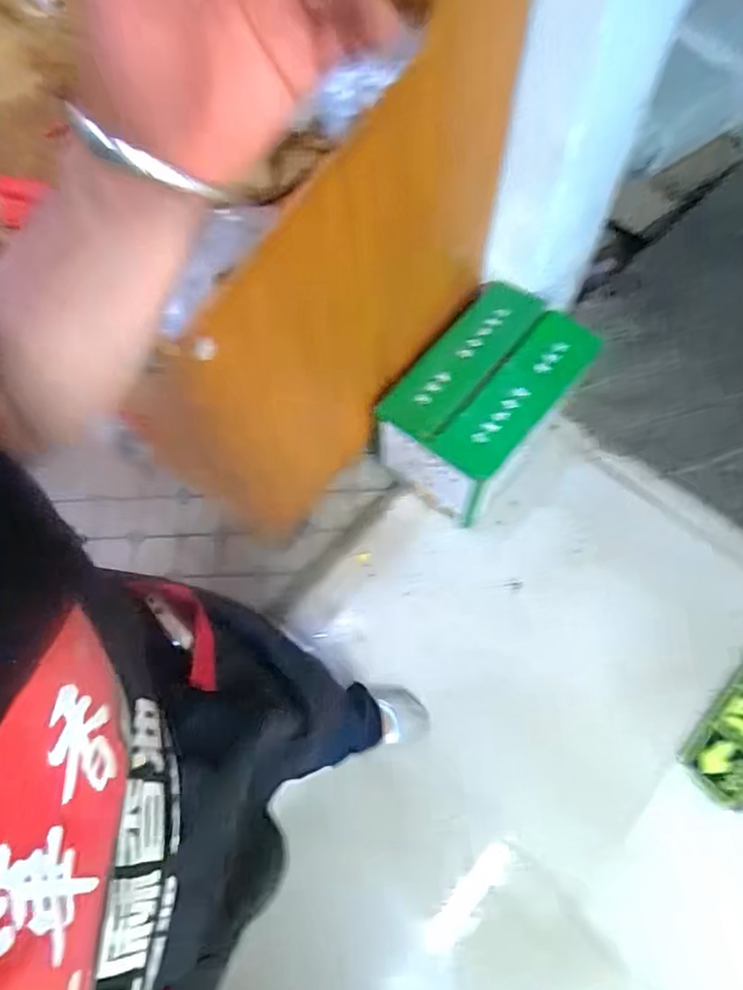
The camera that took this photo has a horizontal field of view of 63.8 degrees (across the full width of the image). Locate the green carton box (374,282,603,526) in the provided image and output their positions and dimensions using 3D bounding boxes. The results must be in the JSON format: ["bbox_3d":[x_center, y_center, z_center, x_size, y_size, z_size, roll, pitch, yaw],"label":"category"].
[{"bbox_3d":[0.254,-0.193,1.385,0.308,0.320,0.476,33,70,16],"label":"green carton box"}]

